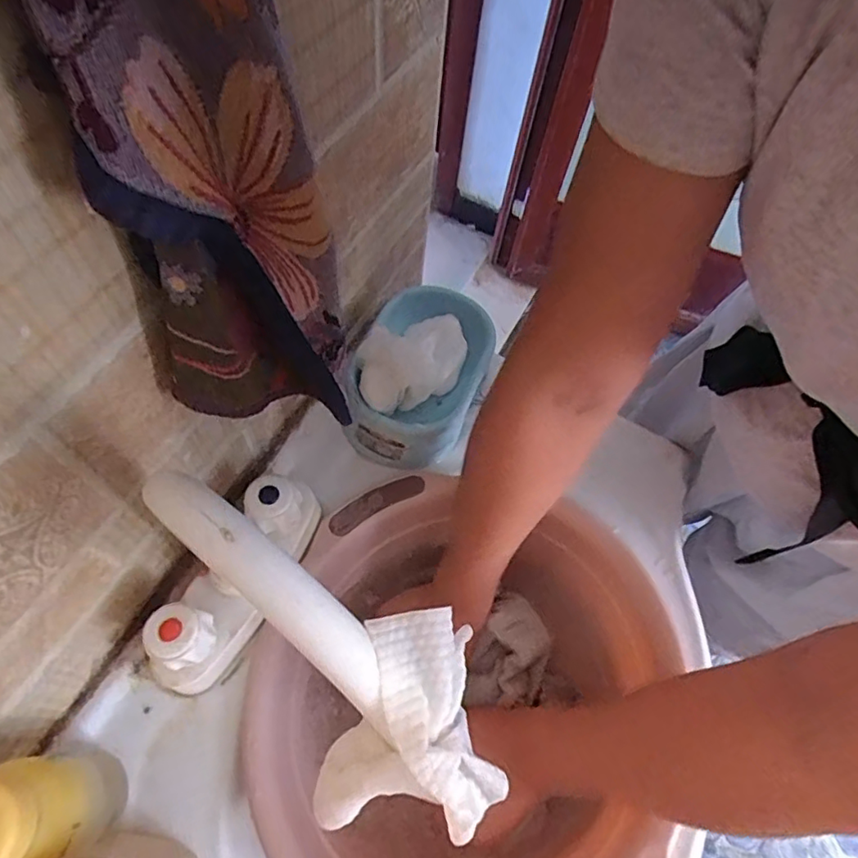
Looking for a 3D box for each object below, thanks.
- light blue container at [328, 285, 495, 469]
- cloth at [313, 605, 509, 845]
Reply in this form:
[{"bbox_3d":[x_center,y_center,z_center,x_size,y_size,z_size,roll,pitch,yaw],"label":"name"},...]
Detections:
[{"bbox_3d":[-0.009,-0.052,0.501,0.118,0.062,0.166,16,62,3],"label":"light blue container"},{"bbox_3d":[-0.007,0.105,0.203,0.063,0.048,0.070,2,62,-5],"label":"cloth"}]

